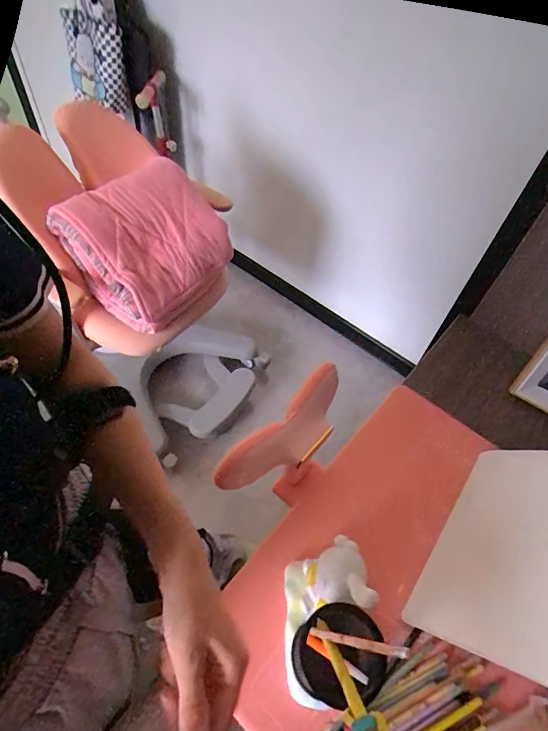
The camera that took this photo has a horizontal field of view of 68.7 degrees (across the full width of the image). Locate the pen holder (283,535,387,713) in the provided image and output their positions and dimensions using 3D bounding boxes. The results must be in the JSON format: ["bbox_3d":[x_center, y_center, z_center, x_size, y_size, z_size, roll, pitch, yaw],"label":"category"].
[{"bbox_3d":[0.053,0.248,0.394,0.079,0.118,0.139,0,52,-2],"label":"pen holder"}]

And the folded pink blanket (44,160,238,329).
[{"bbox_3d":[-0.294,-0.300,0.975,0.347,0.328,0.120,-49,22,-28],"label":"folded pink blanket"}]

